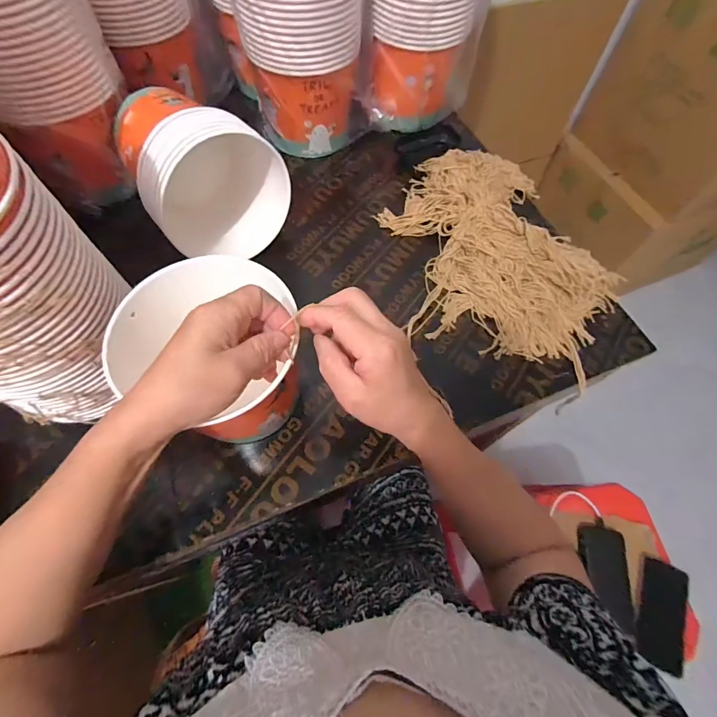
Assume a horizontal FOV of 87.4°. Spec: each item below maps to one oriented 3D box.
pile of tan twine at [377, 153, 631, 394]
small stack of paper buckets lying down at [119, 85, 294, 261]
[{"bbox_3d":[0.192,-0.153,0.520,0.283,0.044,0.391,-10,65,-6],"label":"pile of tan twine"},{"bbox_3d":[-0.207,-0.246,0.492,0.159,0.154,0.210,-35,70,-17],"label":"small stack of paper buckets lying down"}]

